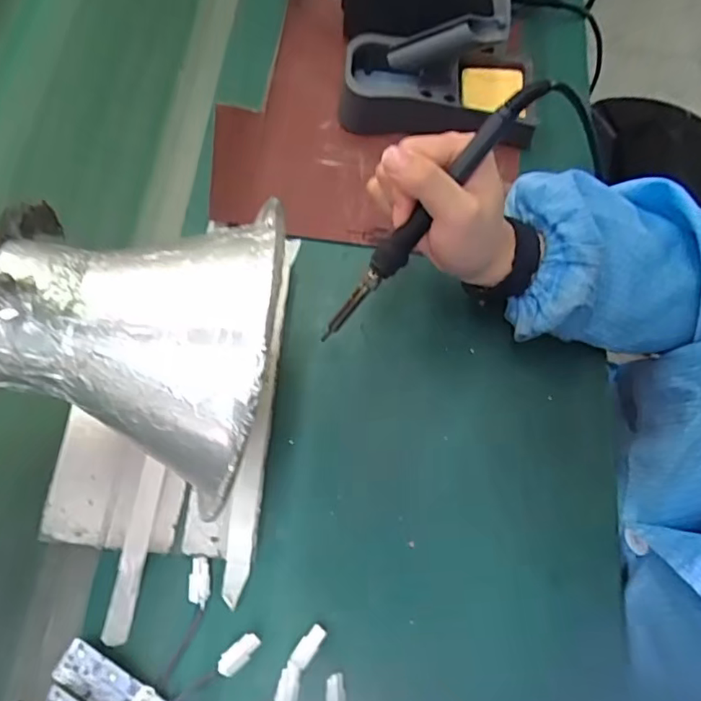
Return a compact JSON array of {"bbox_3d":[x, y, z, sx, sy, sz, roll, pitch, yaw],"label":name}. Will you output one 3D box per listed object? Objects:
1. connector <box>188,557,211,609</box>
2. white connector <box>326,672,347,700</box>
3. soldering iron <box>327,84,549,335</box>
[{"bbox_3d":[-0.096,0.147,0.353,0.013,0.009,0.029,-5,69,-2],"label":"connector"},{"bbox_3d":[-0.009,0.207,0.331,0.012,0.007,0.026,0,48,0],"label":"white connector"},{"bbox_3d":[0.045,-0.080,0.344,0.015,0.022,0.200,48,116,16],"label":"soldering iron"}]

